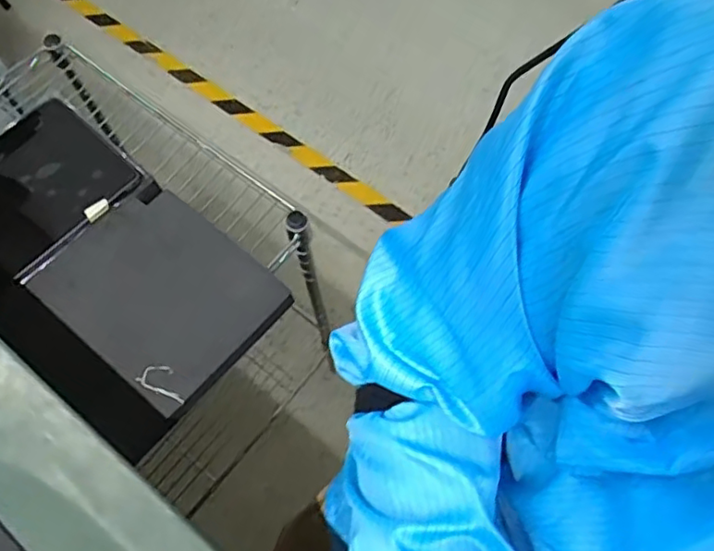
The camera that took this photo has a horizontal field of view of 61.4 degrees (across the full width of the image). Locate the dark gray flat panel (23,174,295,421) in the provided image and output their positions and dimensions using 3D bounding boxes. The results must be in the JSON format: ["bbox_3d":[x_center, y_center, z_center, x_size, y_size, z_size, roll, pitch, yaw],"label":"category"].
[{"bbox_3d":[-0.195,0.010,0.586,0.210,0.030,0.162,36,69,17],"label":"dark gray flat panel"}]

